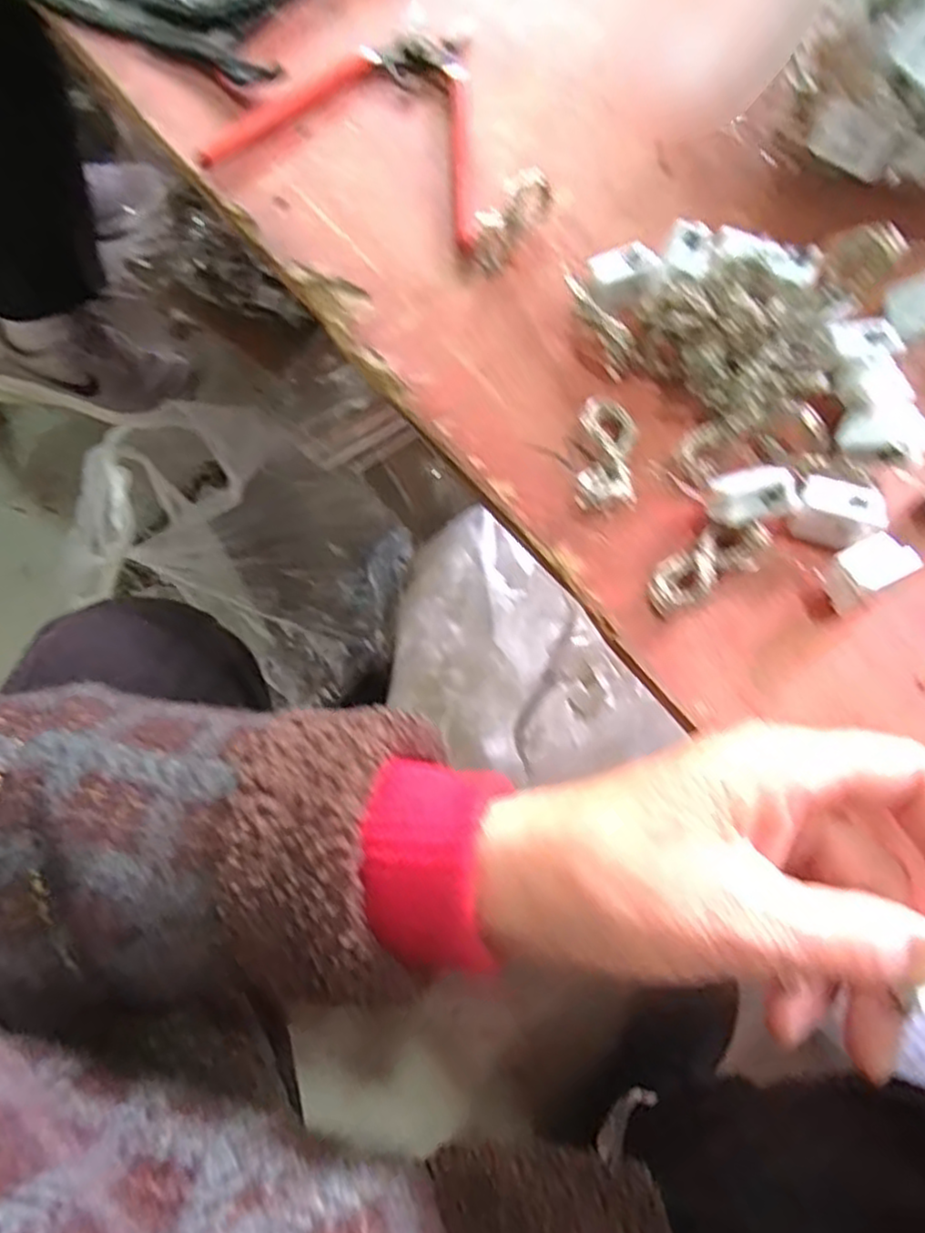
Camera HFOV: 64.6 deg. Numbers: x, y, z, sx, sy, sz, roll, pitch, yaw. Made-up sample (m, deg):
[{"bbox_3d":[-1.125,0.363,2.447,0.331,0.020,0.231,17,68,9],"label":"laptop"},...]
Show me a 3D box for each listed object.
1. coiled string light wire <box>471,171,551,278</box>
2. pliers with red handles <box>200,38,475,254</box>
[{"bbox_3d":[0.021,-0.172,0.315,0.017,0.025,0.046,34,72,13],"label":"coiled string light wire"},{"bbox_3d":[-0.032,-0.232,0.342,0.135,0.010,0.119,24,73,9],"label":"pliers with red handles"}]

